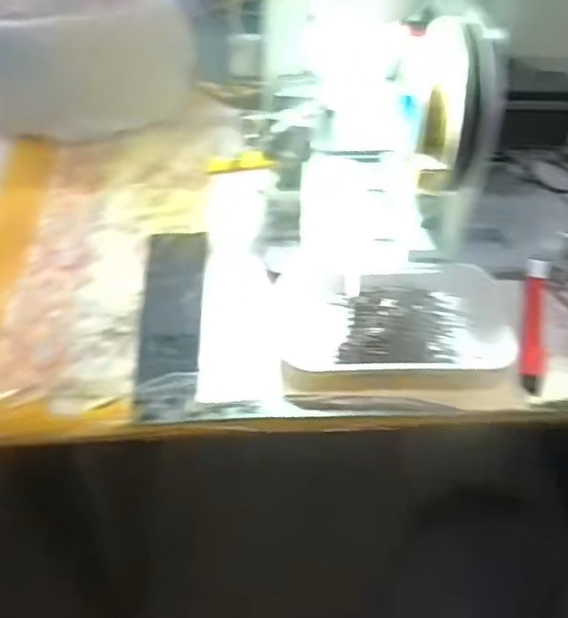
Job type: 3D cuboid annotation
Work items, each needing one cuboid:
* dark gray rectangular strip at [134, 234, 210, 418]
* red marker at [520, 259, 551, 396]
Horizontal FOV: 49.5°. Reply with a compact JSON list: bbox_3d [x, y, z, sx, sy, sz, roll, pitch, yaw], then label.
[{"bbox_3d":[-0.090,0.005,0.498,0.049,0.005,0.194,-1,48,-3],"label":"dark gray rectangular strip"},{"bbox_3d":[0.198,0.014,0.483,0.018,0.016,0.114,11,64,8],"label":"red marker"}]

